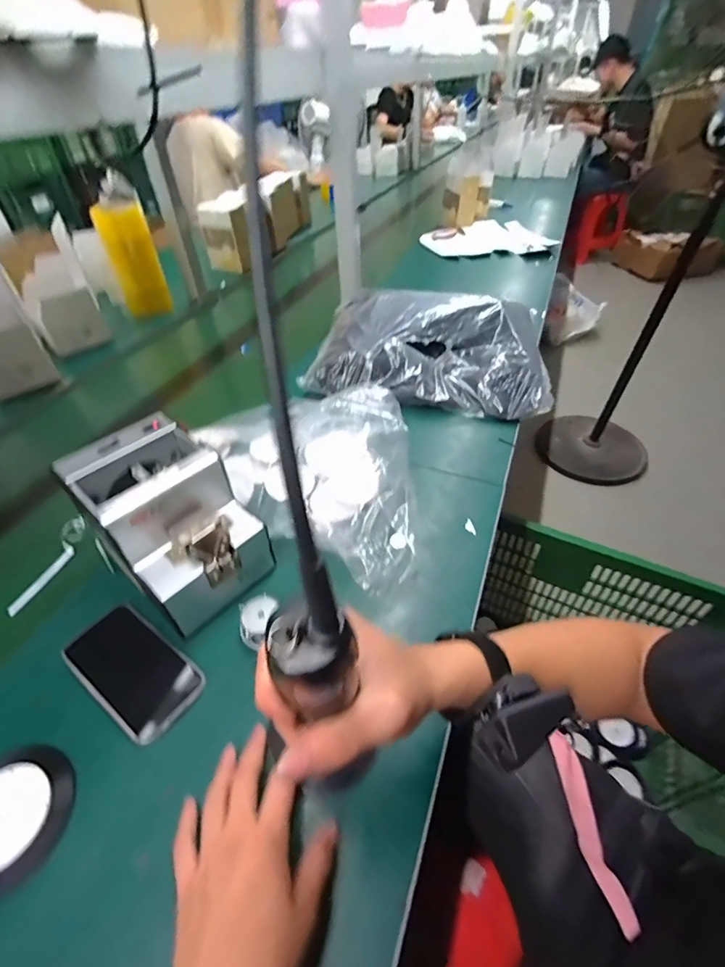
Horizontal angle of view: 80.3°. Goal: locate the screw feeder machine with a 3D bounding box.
[{"bbox_3d":[-0.203,0.040,0.468,0.167,0.147,0.122,31,53,30],"label":"screw feeder machine"}]

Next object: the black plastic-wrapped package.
[{"bbox_3d":[0.131,-0.264,0.798,0.401,0.088,0.313,8,45,10],"label":"black plastic-wrapped package"}]

